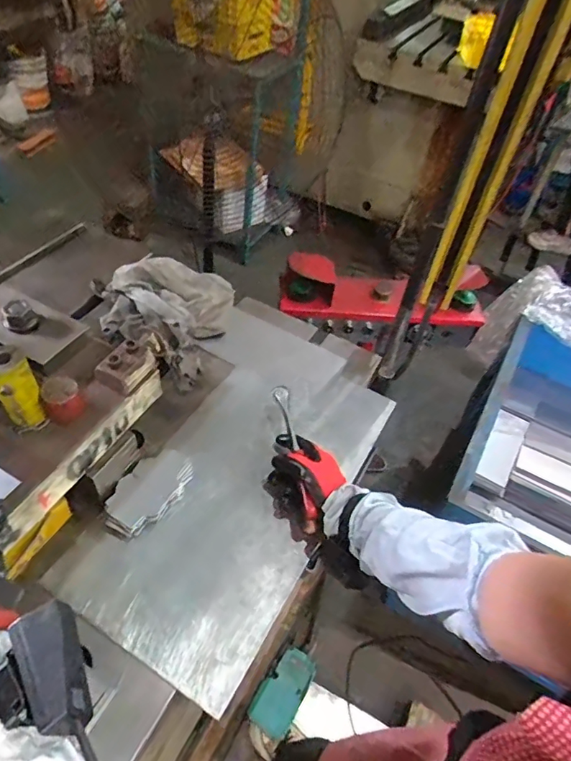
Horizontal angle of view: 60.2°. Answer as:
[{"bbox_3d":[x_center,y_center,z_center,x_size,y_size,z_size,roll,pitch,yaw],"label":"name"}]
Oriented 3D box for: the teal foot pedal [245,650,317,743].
[{"bbox_3d":[0.000,0.715,1.141,0.093,0.035,0.196,31,37,19],"label":"teal foot pedal"}]

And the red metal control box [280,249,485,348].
[{"bbox_3d":[0.270,-0.222,1.324,0.561,0.189,0.128,3,49,-4],"label":"red metal control box"}]

